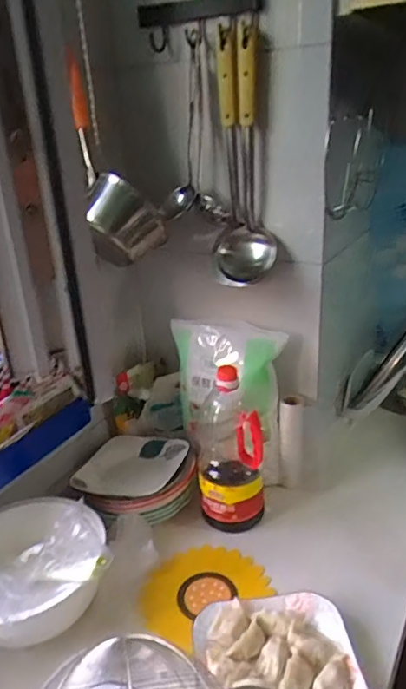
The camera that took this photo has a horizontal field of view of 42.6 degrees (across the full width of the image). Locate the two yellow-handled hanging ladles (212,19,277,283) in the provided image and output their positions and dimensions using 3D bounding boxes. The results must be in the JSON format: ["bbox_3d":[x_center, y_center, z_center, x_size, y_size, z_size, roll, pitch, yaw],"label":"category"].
[{"bbox_3d":[0.059,-0.276,0.797,0.095,0.360,0.119,-2,25,2],"label":"two yellow-handled hanging ladles"}]

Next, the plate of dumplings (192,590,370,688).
[{"bbox_3d":[0.091,0.387,0.619,0.189,0.041,0.185,-5,25,-5],"label":"plate of dumplings"}]

